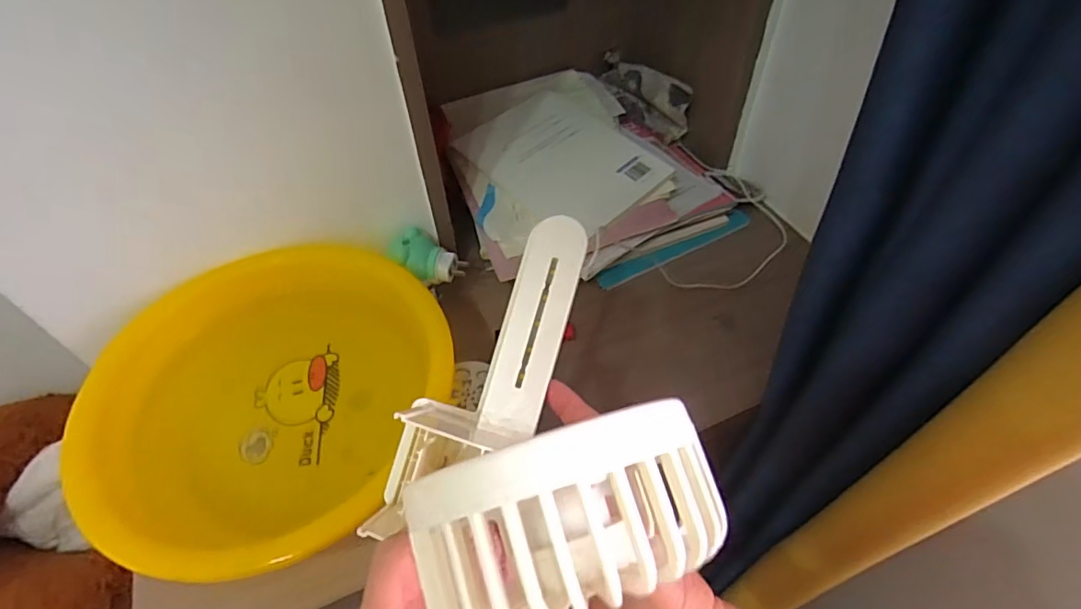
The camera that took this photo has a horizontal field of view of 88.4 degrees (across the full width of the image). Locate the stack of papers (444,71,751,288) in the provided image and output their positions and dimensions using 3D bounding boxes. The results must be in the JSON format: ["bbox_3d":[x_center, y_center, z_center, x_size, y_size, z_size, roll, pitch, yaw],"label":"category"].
[{"bbox_3d":[0.040,-0.176,0.688,0.303,0.074,0.333,-23,54,-16],"label":"stack of papers"}]

